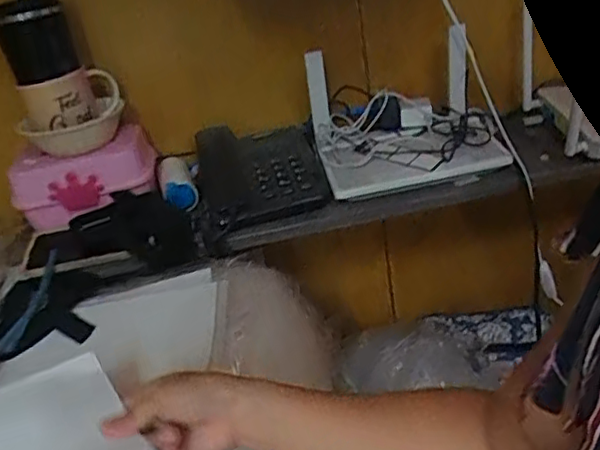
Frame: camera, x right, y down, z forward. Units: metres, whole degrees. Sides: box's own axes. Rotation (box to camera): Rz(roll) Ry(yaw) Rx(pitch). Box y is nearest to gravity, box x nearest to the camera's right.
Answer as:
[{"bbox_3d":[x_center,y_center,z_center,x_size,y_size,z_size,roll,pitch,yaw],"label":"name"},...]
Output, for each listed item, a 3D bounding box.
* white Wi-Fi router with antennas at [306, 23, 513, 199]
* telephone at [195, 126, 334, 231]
[{"bbox_3d":[0.146,-0.150,0.800,0.251,0.122,0.190,-8,29,-6],"label":"white Wi-Fi router with antennas"},{"bbox_3d":[-0.055,-0.076,0.799,0.156,0.069,0.176,-16,29,-9],"label":"telephone"}]

